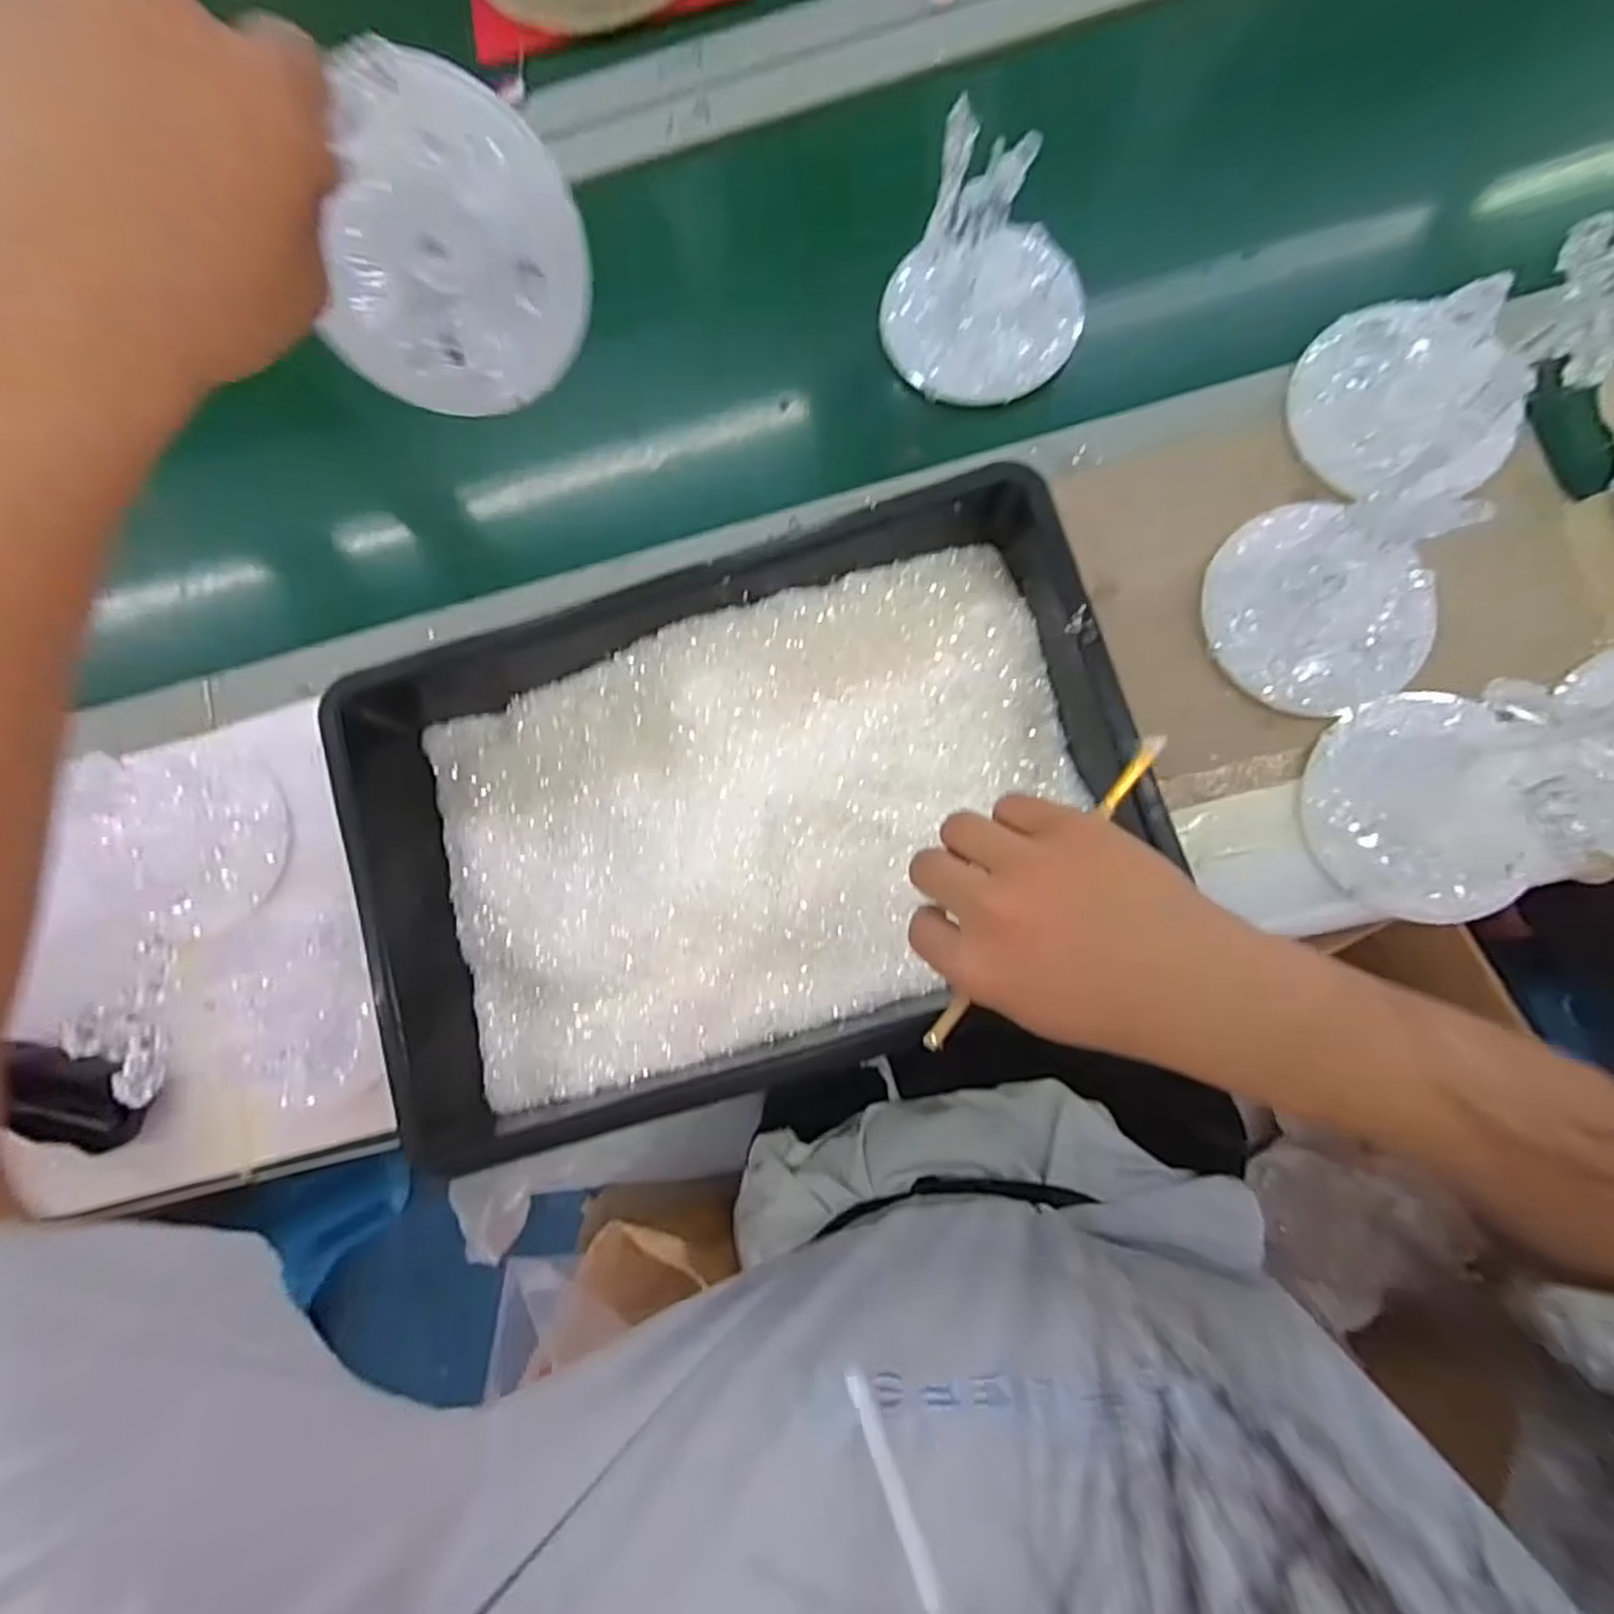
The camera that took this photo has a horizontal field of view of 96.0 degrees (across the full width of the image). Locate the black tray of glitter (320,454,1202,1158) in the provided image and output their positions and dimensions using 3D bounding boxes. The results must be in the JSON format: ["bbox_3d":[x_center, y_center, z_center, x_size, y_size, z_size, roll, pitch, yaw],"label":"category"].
[{"bbox_3d":[-0.041,0.007,0.414,0.420,0.085,0.306,-19,81,2],"label":"black tray of glitter"}]

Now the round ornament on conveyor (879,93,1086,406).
[{"bbox_3d":[0.115,-0.330,0.433,0.122,0.118,0.097,-20,81,2],"label":"round ornament on conveyor"}]

